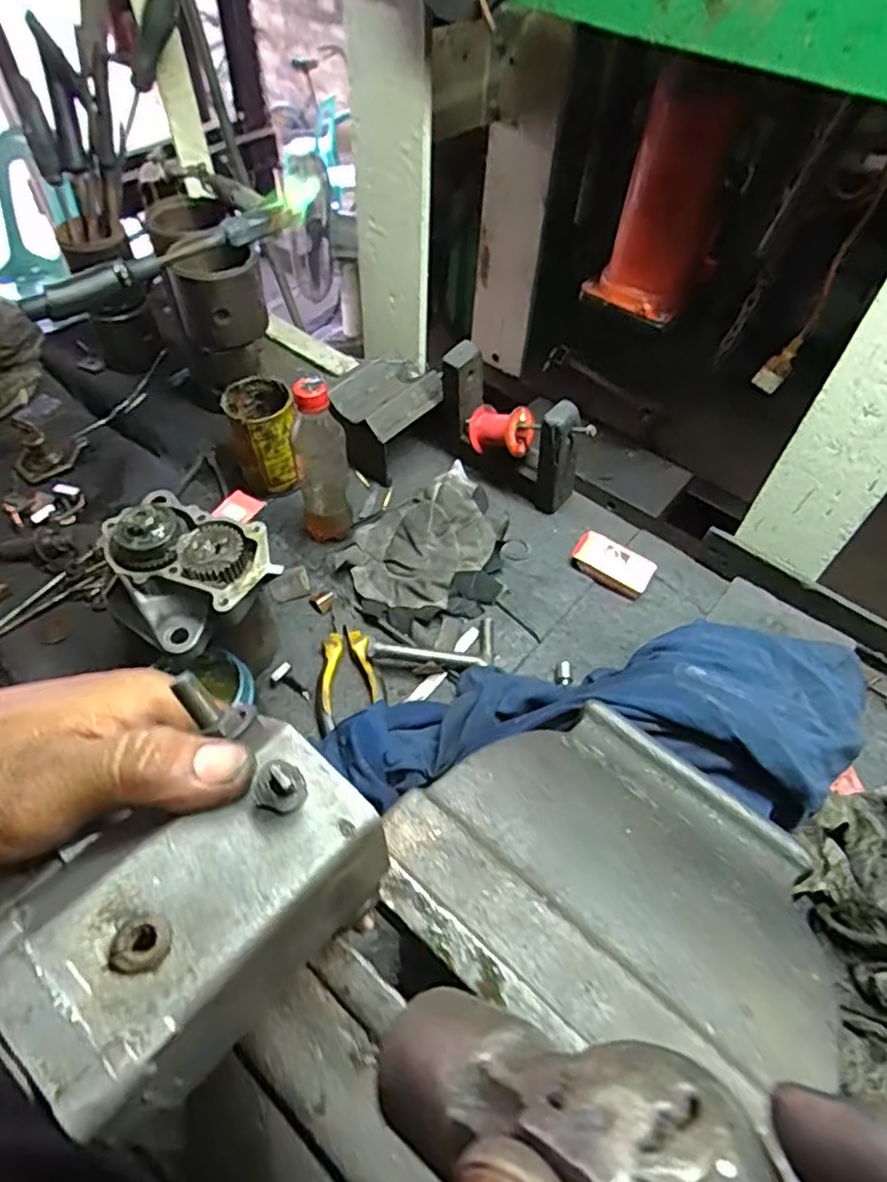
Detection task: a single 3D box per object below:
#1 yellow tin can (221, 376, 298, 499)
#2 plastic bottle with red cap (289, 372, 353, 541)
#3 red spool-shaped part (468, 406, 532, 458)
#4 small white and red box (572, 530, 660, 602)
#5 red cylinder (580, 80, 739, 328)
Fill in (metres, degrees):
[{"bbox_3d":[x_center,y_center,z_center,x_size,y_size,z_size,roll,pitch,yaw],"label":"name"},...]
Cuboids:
[{"bbox_3d":[-0.203,-0.174,0.737,0.072,0.112,0.083,-19,56,-16],"label":"yellow tin can"},{"bbox_3d":[-0.126,-0.131,0.656,0.047,0.186,0.042,-21,57,-17],"label":"plastic bottle with red cap"},{"bbox_3d":[0.064,-0.182,0.730,0.047,0.054,0.076,-27,36,-37],"label":"red spool-shaped part"},{"bbox_3d":[0.184,-0.027,0.708,0.086,0.032,0.038,29,57,18],"label":"small white and red box"},{"bbox_3d":[0.266,-0.463,0.774,0.127,0.242,0.126,26,56,16],"label":"red cylinder"}]

